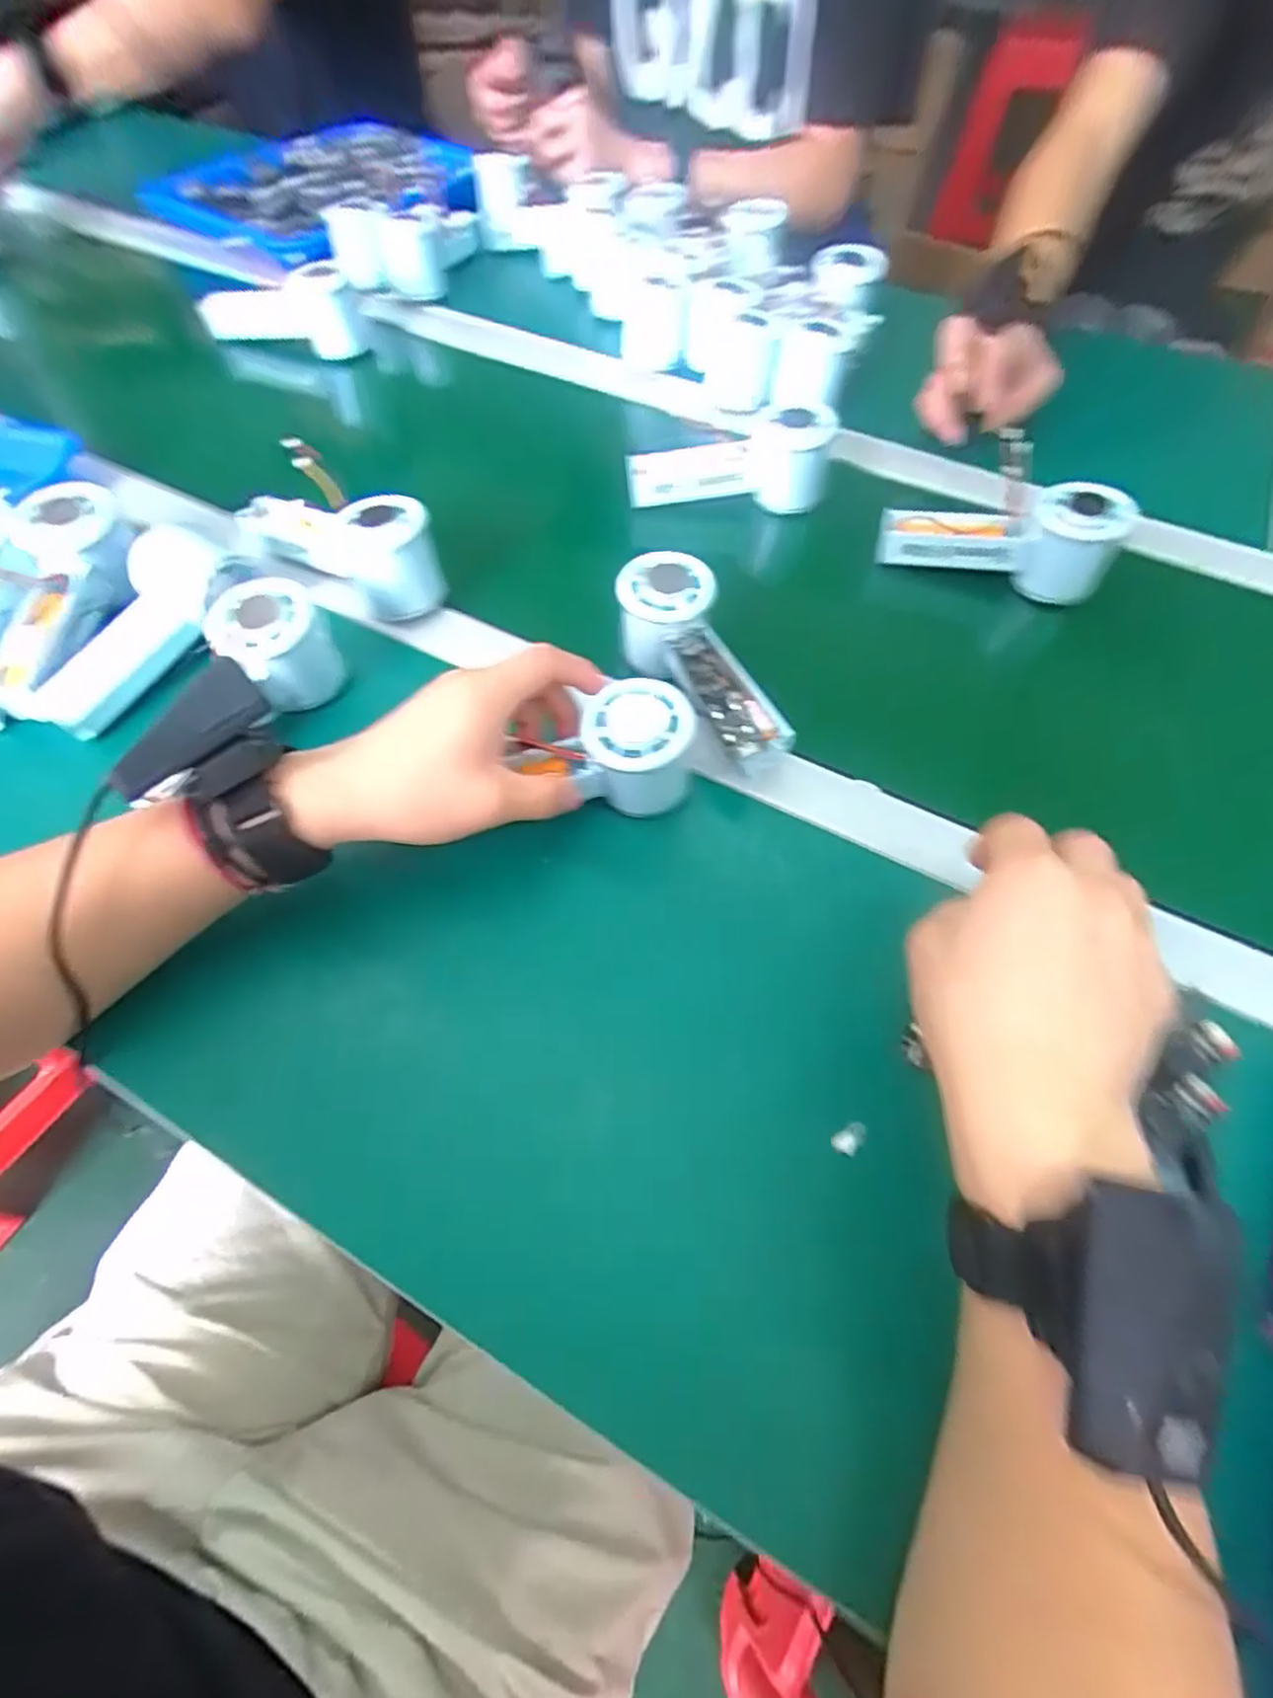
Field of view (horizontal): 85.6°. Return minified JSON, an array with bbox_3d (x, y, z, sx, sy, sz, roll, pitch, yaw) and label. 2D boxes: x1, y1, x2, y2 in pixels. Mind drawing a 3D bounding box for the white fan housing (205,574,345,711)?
[{"bbox_3d":[-0.215,-0.124,0.416,0.061,0.053,0.059,0,61,1],"label":"white fan housing"}]

